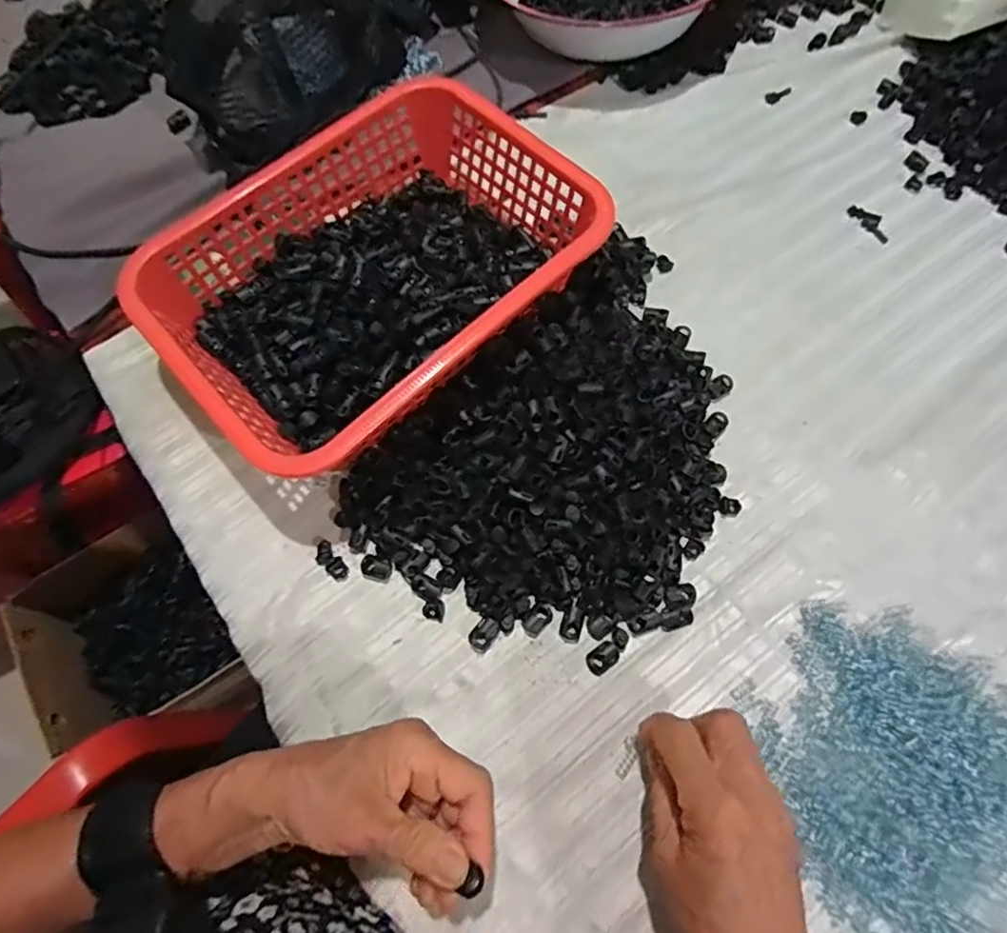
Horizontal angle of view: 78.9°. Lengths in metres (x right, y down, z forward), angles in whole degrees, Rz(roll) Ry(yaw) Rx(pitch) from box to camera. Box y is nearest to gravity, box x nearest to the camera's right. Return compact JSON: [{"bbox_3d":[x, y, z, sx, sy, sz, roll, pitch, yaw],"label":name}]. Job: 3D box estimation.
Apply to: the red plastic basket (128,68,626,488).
[{"bbox_3d":[-0.090,-0.138,0.455,0.298,0.082,0.214,-41,73,-15],"label":"red plastic basket"}]

